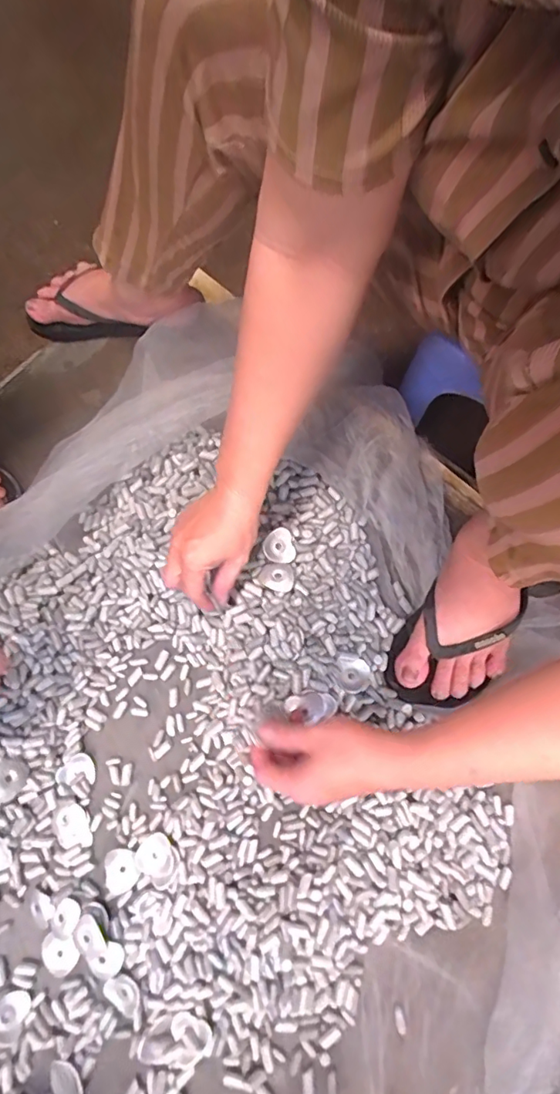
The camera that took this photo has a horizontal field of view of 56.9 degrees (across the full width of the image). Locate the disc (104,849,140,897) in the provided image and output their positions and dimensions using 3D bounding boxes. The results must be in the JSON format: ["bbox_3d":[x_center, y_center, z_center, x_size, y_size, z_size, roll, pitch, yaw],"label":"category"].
[{"bbox_3d":[-0.150,0.304,0.487,0.033,0.004,0.037,-29,70,-2],"label":"disc"}]

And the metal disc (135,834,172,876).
[{"bbox_3d":[-0.118,0.287,0.483,0.034,0.004,0.031,-1,72,2],"label":"metal disc"}]

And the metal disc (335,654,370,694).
[{"bbox_3d":[0.072,0.127,0.516,0.034,0.004,0.035,-1,72,2],"label":"metal disc"}]

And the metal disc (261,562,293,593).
[{"bbox_3d":[-0.003,0.031,0.530,0.033,0.009,0.029,6,72,4],"label":"metal disc"}]

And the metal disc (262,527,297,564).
[{"bbox_3d":[0.000,0.000,0.541,0.034,0.004,0.036,0,90,-18],"label":"metal disc"}]

